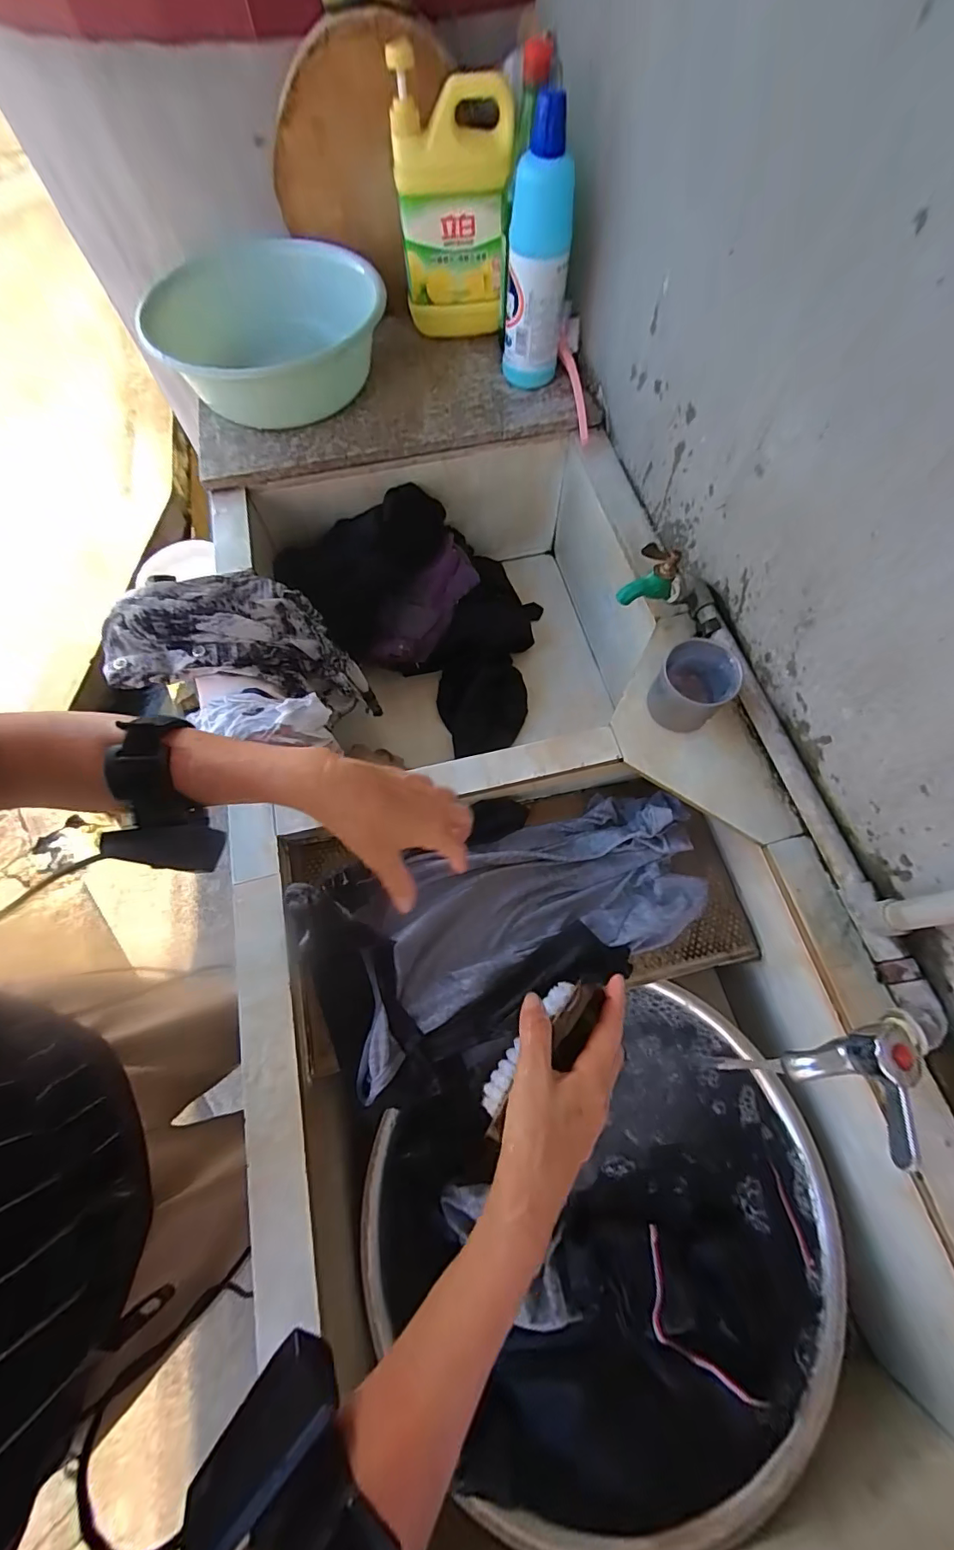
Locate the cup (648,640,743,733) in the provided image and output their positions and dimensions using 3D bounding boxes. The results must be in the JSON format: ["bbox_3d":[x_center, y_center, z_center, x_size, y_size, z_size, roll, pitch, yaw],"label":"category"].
[{"bbox_3d":[0.209,-0.082,0.485,0.067,0.066,0.069,-1,68,2],"label":"cup"}]

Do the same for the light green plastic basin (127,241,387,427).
[{"bbox_3d":[-0.273,-0.587,0.654,0.291,0.100,0.325,-20,69,-5],"label":"light green plastic basin"}]

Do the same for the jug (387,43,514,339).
[{"bbox_3d":[-0.028,-0.706,0.628,0.139,0.220,0.069,8,69,6],"label":"jug"}]

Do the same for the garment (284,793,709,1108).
[{"bbox_3d":[0.032,0.124,0.466,0.368,0.082,0.194,-27,70,-8],"label":"garment"}]

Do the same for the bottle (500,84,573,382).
[{"bbox_3d":[0.071,-0.609,0.587,0.073,0.237,0.071,4,69,4],"label":"bottle"}]

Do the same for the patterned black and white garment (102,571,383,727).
[{"bbox_3d":[-0.234,-0.137,0.546,0.278,0.090,0.117,7,64,-32],"label":"patterned black and white garment"}]

